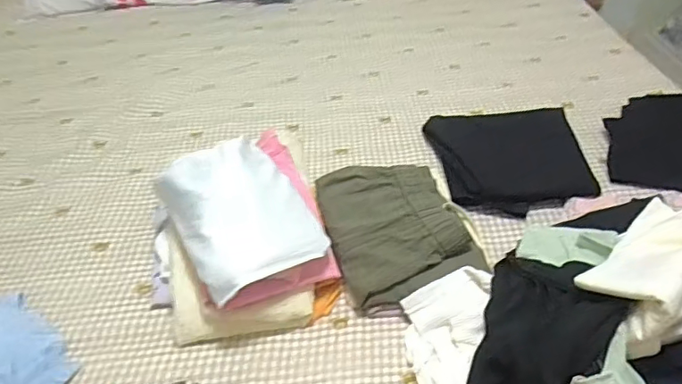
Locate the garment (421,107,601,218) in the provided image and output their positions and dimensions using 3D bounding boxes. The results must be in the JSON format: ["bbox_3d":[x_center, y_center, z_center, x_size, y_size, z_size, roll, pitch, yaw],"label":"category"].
[{"bbox_3d":[0.313,-0.064,0.992,0.273,0.041,0.251,-3,41,-1],"label":"garment"}]

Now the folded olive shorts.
[{"bbox_3d":[0.090,0.050,0.852,0.221,0.064,0.275,-12,42,-11],"label":"folded olive shorts"}]

